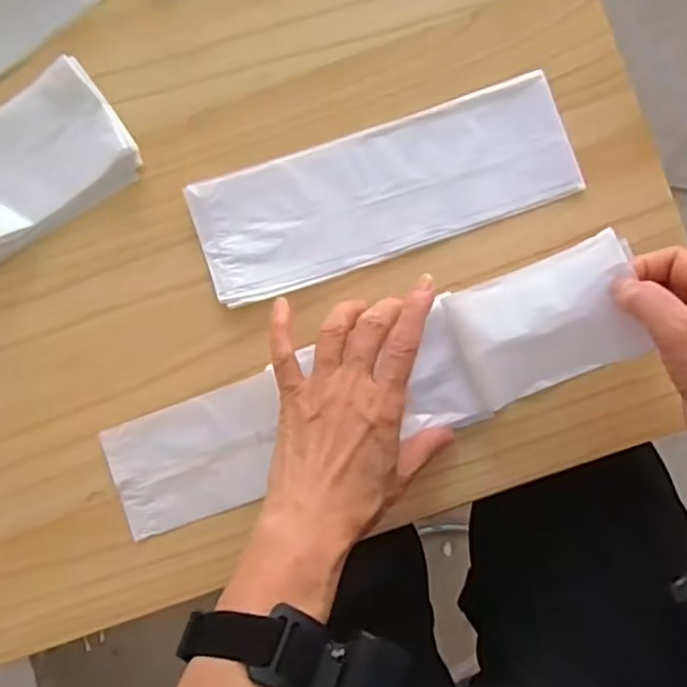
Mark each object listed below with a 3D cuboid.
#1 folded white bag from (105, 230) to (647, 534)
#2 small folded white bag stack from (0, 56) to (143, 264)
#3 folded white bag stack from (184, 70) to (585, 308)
[{"bbox_3d":[0.011,0.033,0.422,0.333,0.047,0.082,-19,89,5],"label":"folded white bag"},{"bbox_3d":[-0.203,-0.115,0.443,0.127,0.016,0.080,-35,89,-2],"label":"small folded white bag stack"},{"bbox_3d":[0.027,-0.102,0.453,0.247,0.010,0.085,-19,89,-2],"label":"folded white bag stack"}]

